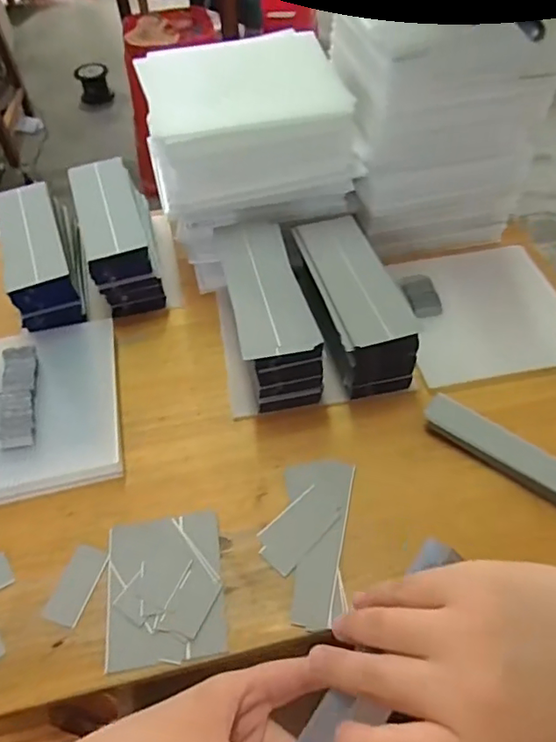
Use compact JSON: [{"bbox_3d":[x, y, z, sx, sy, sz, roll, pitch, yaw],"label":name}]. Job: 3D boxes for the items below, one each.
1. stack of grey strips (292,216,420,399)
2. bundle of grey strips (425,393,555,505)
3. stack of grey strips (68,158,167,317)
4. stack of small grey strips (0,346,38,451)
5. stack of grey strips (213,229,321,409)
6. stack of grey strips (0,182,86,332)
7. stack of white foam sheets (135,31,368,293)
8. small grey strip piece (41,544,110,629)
[{"bbox_3d":[0.057,-0.060,0.482,0.071,0.065,0.159,-13,53,-7],"label":"stack of grey strips"},{"bbox_3d":[0.187,0.069,0.416,0.160,0.017,0.027,34,61,25],"label":"bundle of grey strips"},{"bbox_3d":[-0.159,-0.134,0.551,0.063,0.075,0.154,-15,53,-9],"label":"stack of grey strips"},{"bbox_3d":[-0.211,0.019,0.452,0.027,0.006,0.099,-11,52,-6],"label":"stack of small grey strips"},{"bbox_3d":[-0.010,-0.051,0.475,0.060,0.073,0.161,-12,52,-6],"label":"stack of grey strips"},{"bbox_3d":[-0.232,-0.112,0.540,0.066,0.062,0.151,-18,53,-11],"label":"stack of grey strips"},{"bbox_3d":[-0.020,-0.206,0.536,0.176,0.146,0.149,-11,52,-6],"label":"stack of white foam sheets"},{"bbox_3d":[-0.138,0.146,0.380,0.027,0.004,0.051,14,54,13],"label":"small grey strip piece"}]

